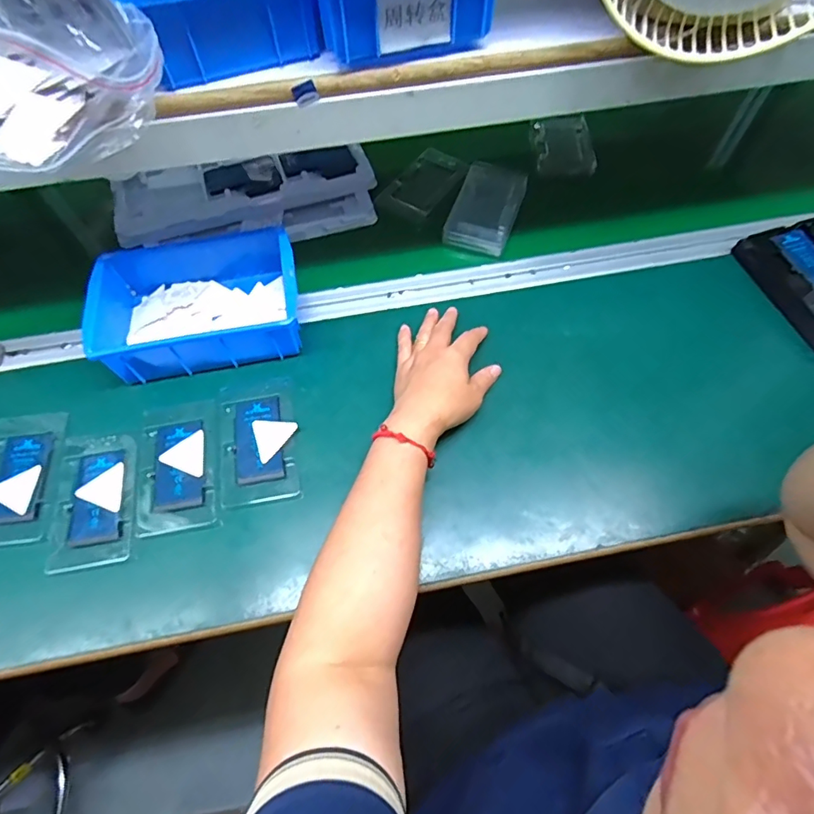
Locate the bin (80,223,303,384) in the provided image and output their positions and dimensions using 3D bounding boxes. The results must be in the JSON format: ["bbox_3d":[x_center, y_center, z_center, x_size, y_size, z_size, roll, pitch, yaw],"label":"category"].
[{"bbox_3d":[-0.215,-0.114,0.524,0.196,0.065,0.149,-10,62,-4],"label":"bin"}]

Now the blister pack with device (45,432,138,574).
[{"bbox_3d":[-0.289,0.084,0.460,0.069,0.010,0.126,-8,62,-3],"label":"blister pack with device"}]

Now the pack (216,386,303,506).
[{"bbox_3d":[-0.145,0.038,0.479,0.075,0.015,0.110,-10,62,-4],"label":"pack"}]

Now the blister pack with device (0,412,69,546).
[{"bbox_3d":[-0.369,0.066,0.468,0.076,0.008,0.127,-7,61,-2],"label":"blister pack with device"}]

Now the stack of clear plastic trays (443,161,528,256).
[{"bbox_3d":[0.099,-0.249,0.618,0.076,0.036,0.126,17,63,11],"label":"stack of clear plastic trays"}]

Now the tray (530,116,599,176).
[{"bbox_3d":[0.216,-0.362,0.683,0.075,0.018,0.112,4,62,4],"label":"tray"}]

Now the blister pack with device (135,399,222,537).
[{"bbox_3d":[-0.219,0.058,0.473,0.076,0.011,0.124,-11,62,-5],"label":"blister pack with device"}]

